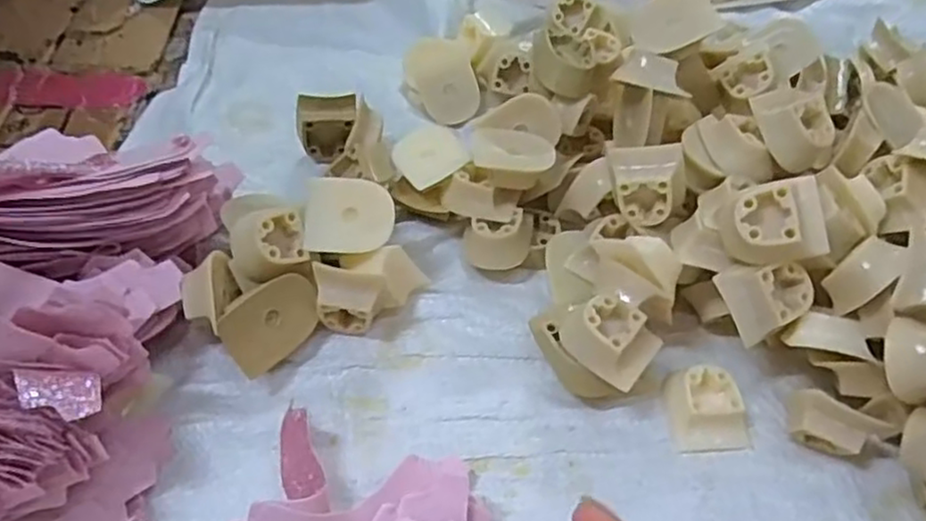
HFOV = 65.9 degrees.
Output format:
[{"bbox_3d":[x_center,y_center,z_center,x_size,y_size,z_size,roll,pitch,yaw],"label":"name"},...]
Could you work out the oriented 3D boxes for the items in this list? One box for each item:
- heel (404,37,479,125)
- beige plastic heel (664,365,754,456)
[{"bbox_3d":[-0.016,-0.134,0.535,0.048,0.036,0.063,-13,52,-13],"label":"heel"},{"bbox_3d":[0.132,0.079,0.385,0.040,0.018,0.043,-3,51,-5],"label":"beige plastic heel"}]

